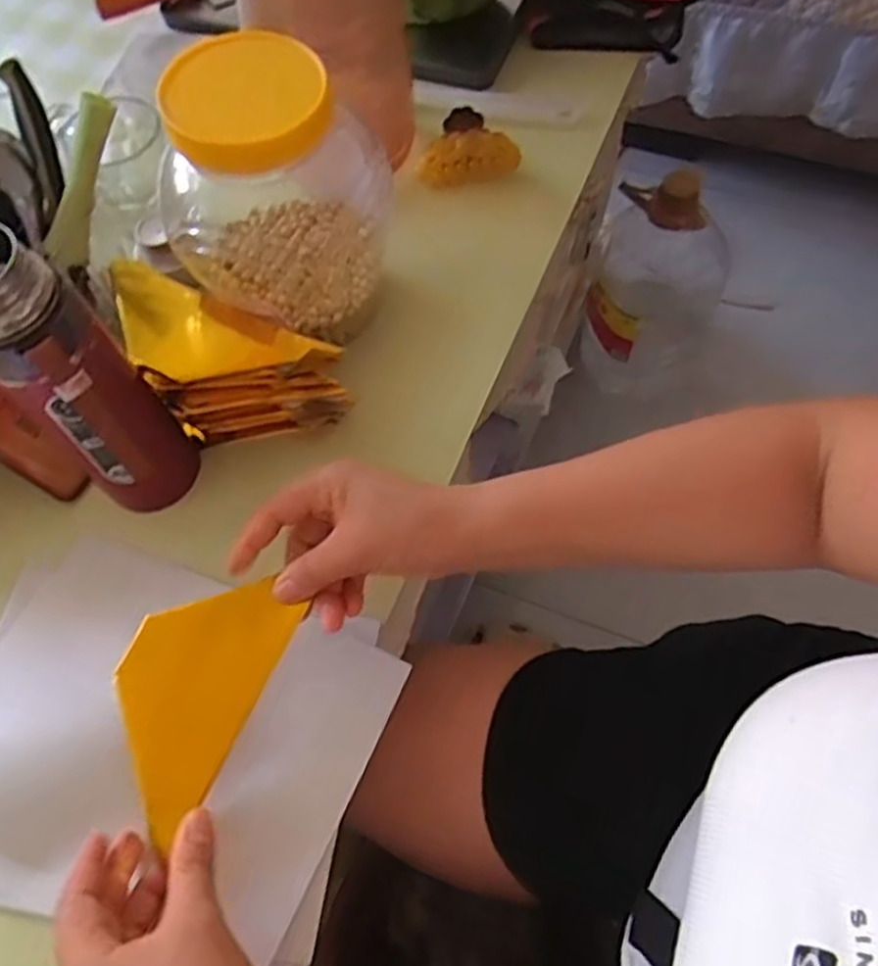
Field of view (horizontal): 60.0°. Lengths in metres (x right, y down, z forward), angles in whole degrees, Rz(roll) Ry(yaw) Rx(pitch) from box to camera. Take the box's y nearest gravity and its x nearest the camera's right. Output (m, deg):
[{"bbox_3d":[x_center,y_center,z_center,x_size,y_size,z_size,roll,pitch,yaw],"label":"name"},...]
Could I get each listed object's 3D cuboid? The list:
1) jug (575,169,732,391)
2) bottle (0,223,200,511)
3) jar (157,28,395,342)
[{"bbox_3d":[0.265,-0.238,0.970,0.156,0.339,0.140,26,68,15],"label":"jug"},{"bbox_3d":[-0.202,-0.050,0.440,0.061,0.219,0.061,-36,67,-14],"label":"bottle"},{"bbox_3d":[-0.106,-0.193,0.504,0.115,0.162,0.134,17,66,11],"label":"jar"}]

